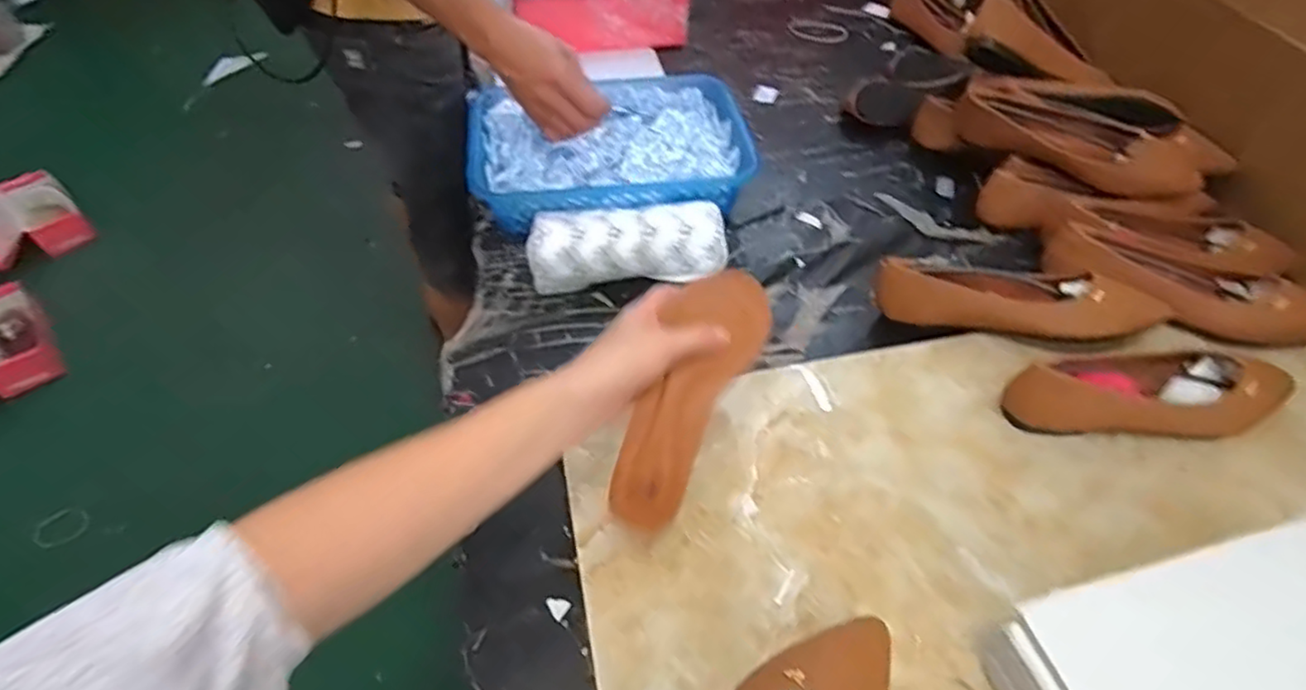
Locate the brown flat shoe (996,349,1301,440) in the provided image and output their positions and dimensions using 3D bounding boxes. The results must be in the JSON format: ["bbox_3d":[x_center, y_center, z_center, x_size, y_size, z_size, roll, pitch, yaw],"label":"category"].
[{"bbox_3d":[0.438,0.036,0.588,0.250,0.061,0.079,3,50,2],"label":"brown flat shoe"}]

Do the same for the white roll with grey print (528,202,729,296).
[{"bbox_3d":[-0.026,-0.108,0.717,0.203,0.067,0.089,0,50,0],"label":"white roll with grey print"}]

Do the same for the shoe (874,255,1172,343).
[{"bbox_3d":[0.360,-0.044,0.660,0.264,0.052,0.070,11,51,9],"label":"shoe"}]

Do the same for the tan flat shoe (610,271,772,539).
[{"bbox_3d":[0.027,0.033,0.497,0.067,0.049,0.210,21,70,17],"label":"tan flat shoe"}]

